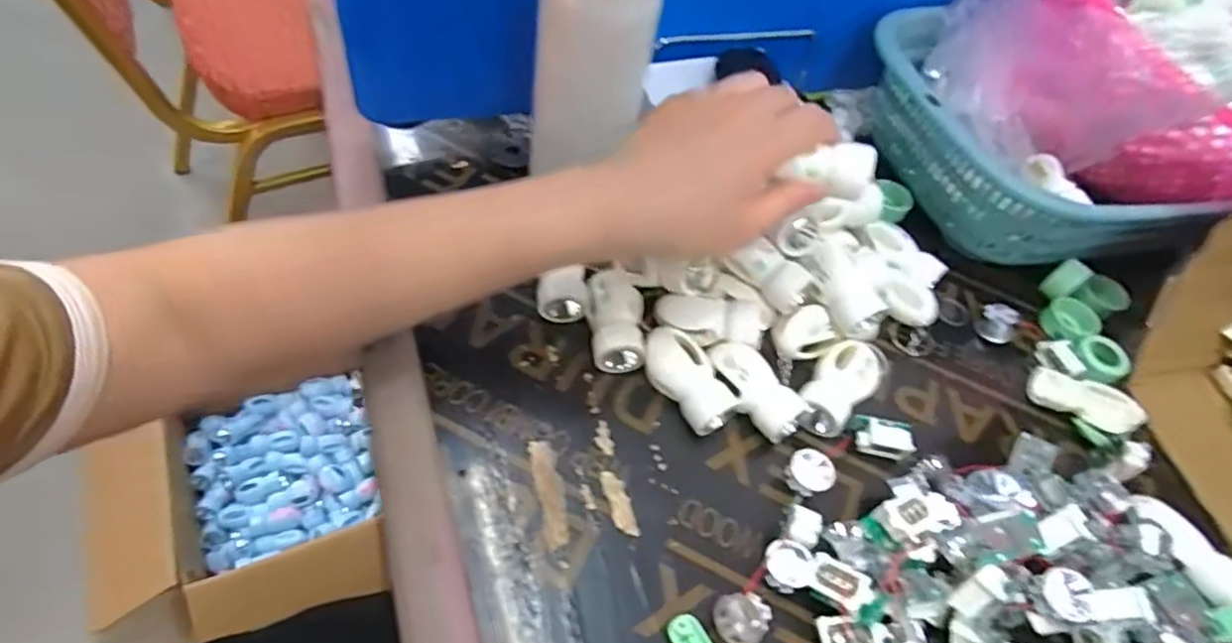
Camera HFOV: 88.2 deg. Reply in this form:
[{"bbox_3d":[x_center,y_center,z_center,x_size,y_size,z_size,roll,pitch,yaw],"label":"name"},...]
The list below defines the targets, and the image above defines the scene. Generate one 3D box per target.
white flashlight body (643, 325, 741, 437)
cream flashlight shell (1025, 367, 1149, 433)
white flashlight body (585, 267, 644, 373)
[{"bbox_3d":[0.041,0.035,0.381,0.031,0.029,0.066,-25,62,-25],"label":"white flashlight body"},{"bbox_3d":[0.312,0.055,0.424,0.070,0.012,0.032,25,54,8],"label":"cream flashlight shell"},{"bbox_3d":[0.000,-0.003,0.399,0.034,0.027,0.064,4,54,-8],"label":"white flashlight body"}]

